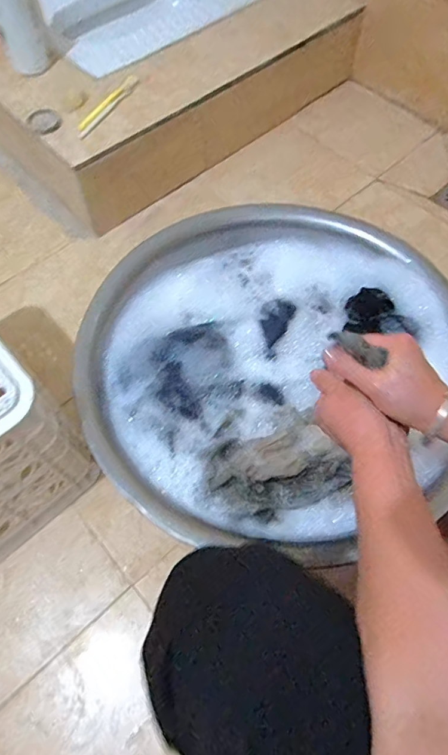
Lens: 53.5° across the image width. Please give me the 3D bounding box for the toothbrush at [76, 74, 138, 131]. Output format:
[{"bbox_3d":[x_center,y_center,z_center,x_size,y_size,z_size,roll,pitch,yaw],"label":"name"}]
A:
[{"bbox_3d":[-0.226,-0.535,0.867,0.021,0.012,0.194,20,65,12],"label":"toothbrush"}]

